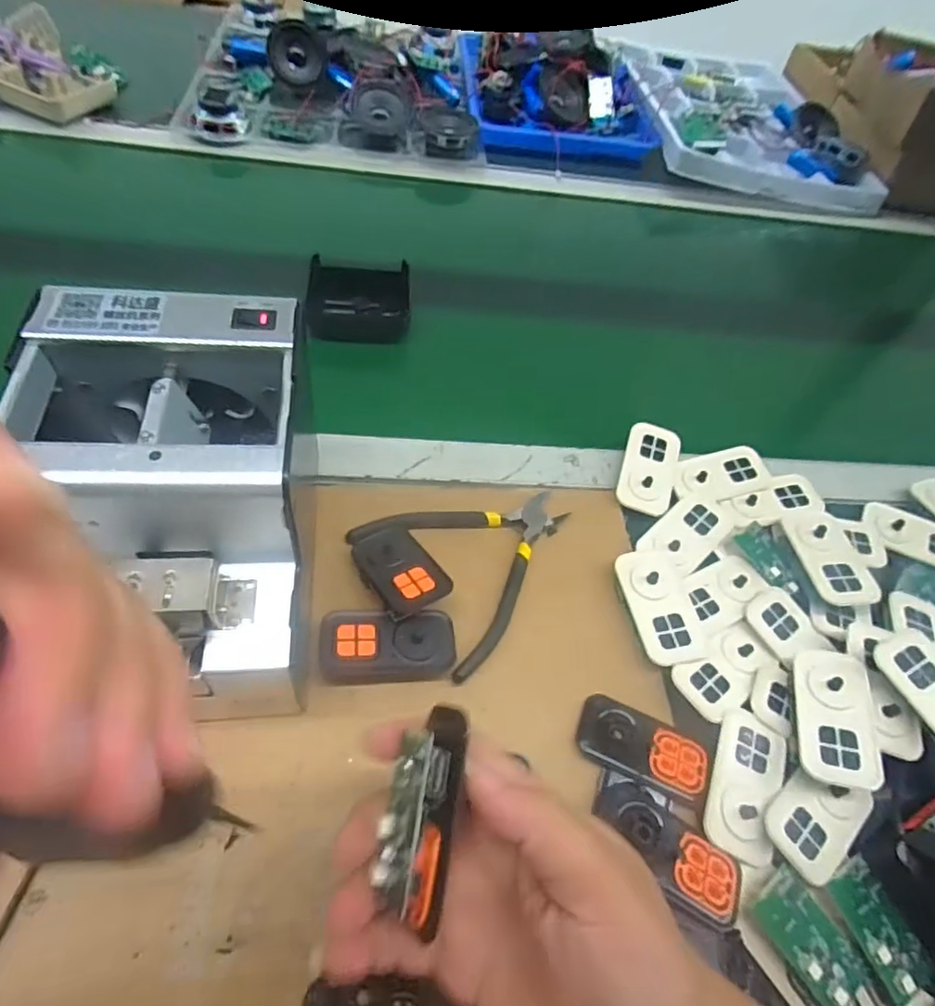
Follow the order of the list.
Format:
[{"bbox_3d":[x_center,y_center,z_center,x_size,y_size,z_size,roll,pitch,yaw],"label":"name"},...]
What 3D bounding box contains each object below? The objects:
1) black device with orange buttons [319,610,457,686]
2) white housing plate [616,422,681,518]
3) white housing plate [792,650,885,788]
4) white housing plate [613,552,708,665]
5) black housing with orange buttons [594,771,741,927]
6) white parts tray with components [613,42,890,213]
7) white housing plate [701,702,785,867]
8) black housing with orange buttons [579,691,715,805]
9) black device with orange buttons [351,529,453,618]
[{"bbox_3d":[-0.045,0.082,0.347,0.075,0.017,0.040,-3,54,-7],"label":"black device with orange buttons"},{"bbox_3d":[0.137,-0.027,0.452,0.040,0.012,0.074,16,54,7],"label":"white housing plate"},{"bbox_3d":[0.207,0.119,0.337,0.040,0.008,0.072,4,58,12],"label":"white housing plate"},{"bbox_3d":[0.123,0.065,0.383,0.042,0.008,0.077,-6,55,-9],"label":"white housing plate"},{"bbox_3d":[0.102,0.172,0.304,0.079,0.017,0.038,33,58,18],"label":"black housing with orange buttons"},{"bbox_3d":[0.389,-0.567,0.880,0.311,0.054,0.421,4,54,-7],"label":"white parts tray with components"},{"bbox_3d":[0.153,0.153,0.330,0.037,0.008,0.075,21,55,11],"label":"white housing plate"},{"bbox_3d":[0.099,0.137,0.342,0.072,0.007,0.040,20,55,10],"label":"black housing with orange buttons"},{"bbox_3d":[-0.042,0.040,0.374,0.040,0.017,0.073,-16,44,-28],"label":"black device with orange buttons"}]

